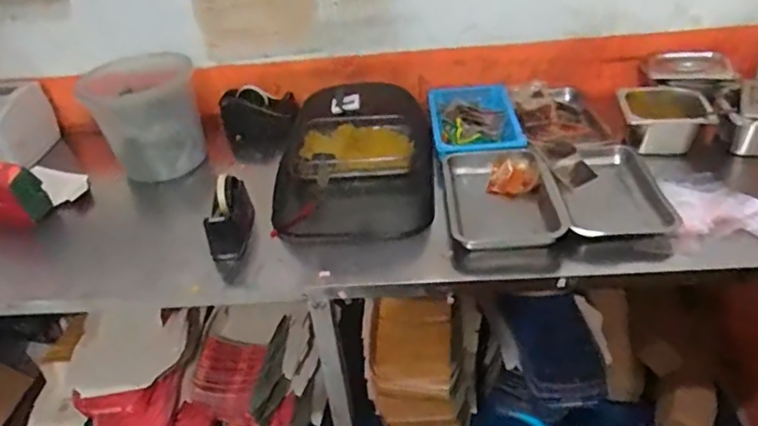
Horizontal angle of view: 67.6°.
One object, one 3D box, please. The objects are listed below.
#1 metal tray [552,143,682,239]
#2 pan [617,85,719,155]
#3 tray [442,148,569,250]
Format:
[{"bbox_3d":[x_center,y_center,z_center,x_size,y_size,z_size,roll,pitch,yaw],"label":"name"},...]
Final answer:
[{"bbox_3d":[0.447,-0.050,1.114,0.193,0.036,0.304,-3,38,6],"label":"metal tray"},{"bbox_3d":[0.634,-0.211,1.266,0.179,0.094,0.132,1,38,11],"label":"pan"},{"bbox_3d":[0.243,-0.026,1.136,0.215,0.053,0.297,-4,38,5],"label":"tray"}]

